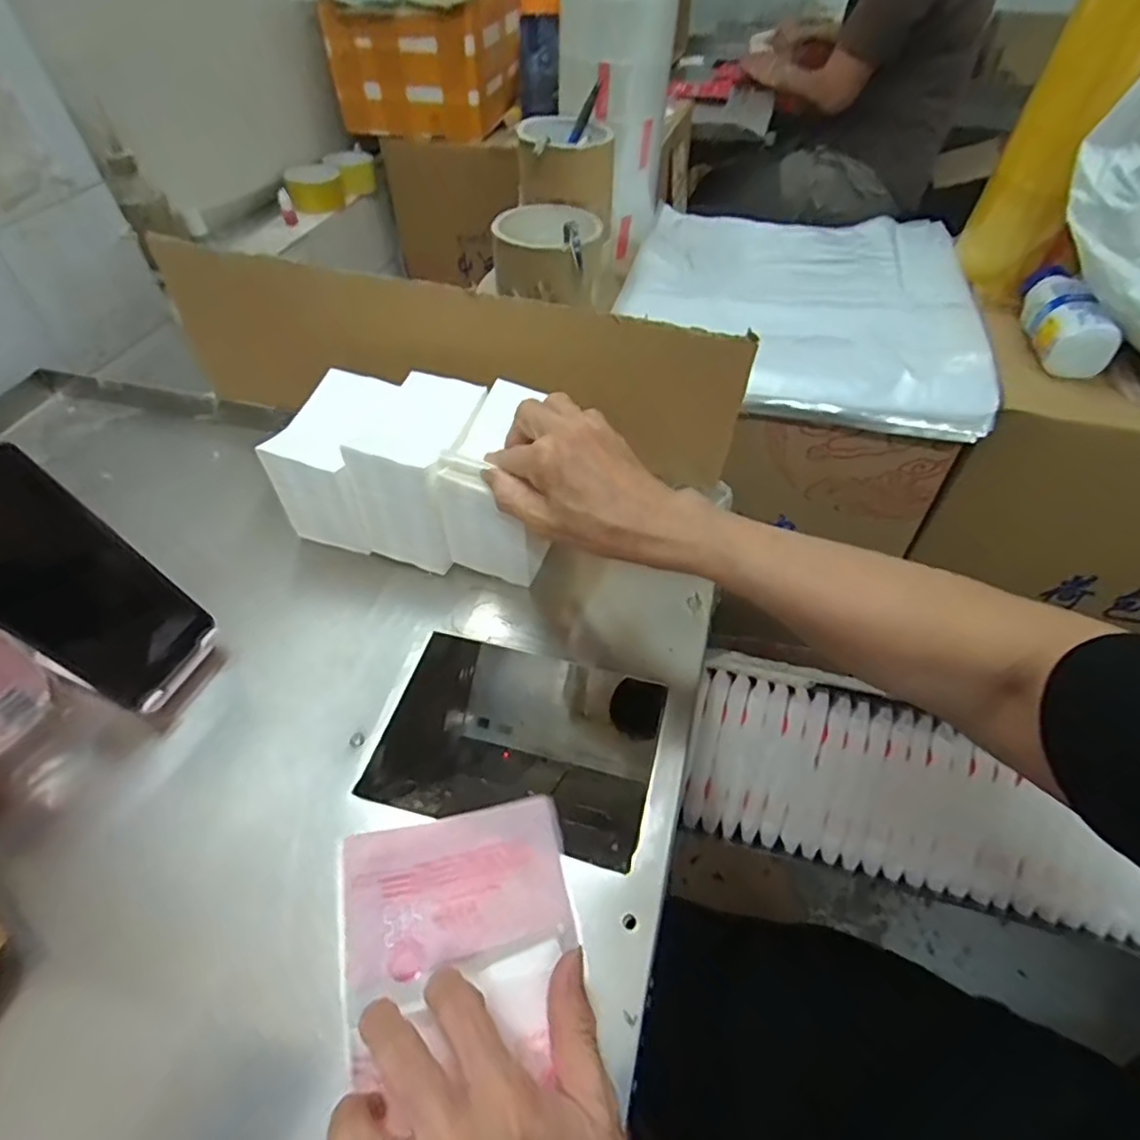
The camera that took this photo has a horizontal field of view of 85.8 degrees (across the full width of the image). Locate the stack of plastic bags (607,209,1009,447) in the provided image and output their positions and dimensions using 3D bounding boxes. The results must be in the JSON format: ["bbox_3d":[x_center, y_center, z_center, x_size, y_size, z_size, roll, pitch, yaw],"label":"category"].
[{"bbox_3d":[0.233,-0.290,0.647,0.346,0.051,0.361,12,50,11],"label":"stack of plastic bags"}]

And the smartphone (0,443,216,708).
[{"bbox_3d":[-0.296,0.010,0.368,0.008,0.163,0.076,5,50,31],"label":"smartphone"}]

